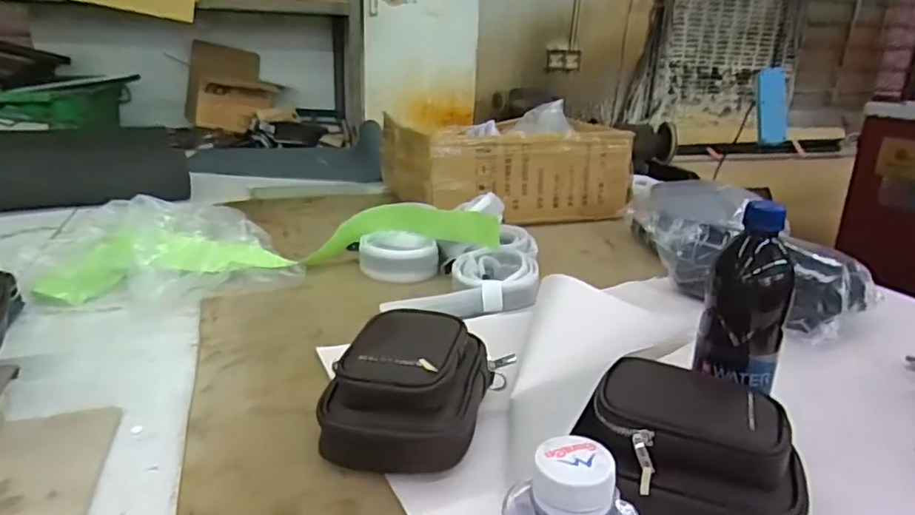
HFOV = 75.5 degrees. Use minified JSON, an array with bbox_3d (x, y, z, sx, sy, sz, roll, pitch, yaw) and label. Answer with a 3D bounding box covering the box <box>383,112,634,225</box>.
[{"bbox_3d":[0.096,-0.184,1.224,0.436,0.176,0.304,-3,22,-16],"label":"box"}]

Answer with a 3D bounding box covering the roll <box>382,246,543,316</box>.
[{"bbox_3d":[0.007,0.034,0.799,0.202,0.058,0.124,2,21,-1],"label":"roll"}]

